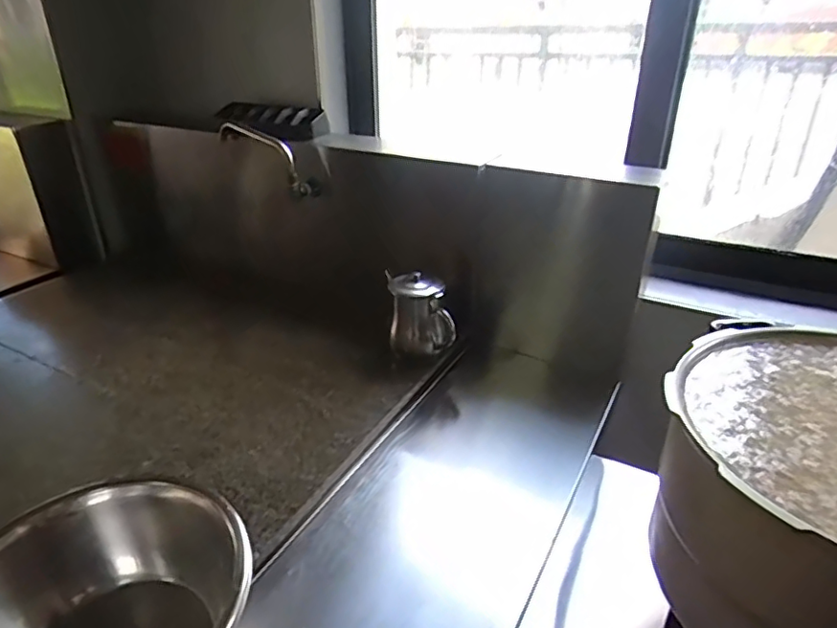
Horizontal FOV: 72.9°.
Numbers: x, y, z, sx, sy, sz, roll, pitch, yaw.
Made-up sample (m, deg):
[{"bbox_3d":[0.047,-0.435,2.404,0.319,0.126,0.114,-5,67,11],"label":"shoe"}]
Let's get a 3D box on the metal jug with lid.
[{"bbox_3d":[0.000,0.005,1.066,0.104,0.138,0.133,-6,28,-12],"label":"metal jug with lid"}]

